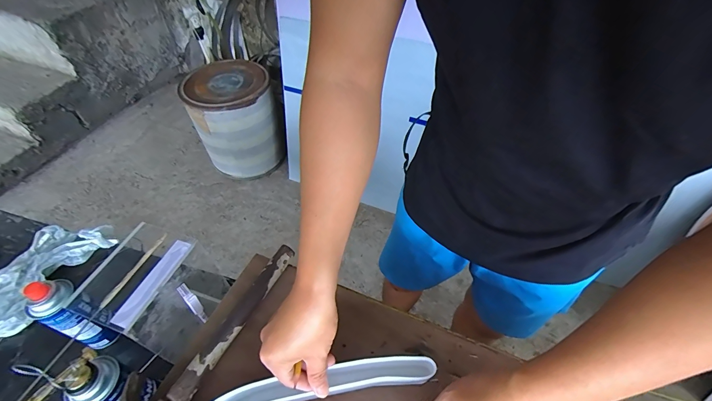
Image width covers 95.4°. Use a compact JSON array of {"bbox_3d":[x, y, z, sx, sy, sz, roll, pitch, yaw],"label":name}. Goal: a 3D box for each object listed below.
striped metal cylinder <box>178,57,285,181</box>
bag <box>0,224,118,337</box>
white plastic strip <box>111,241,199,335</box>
[{"bbox_3d":[-0.604,-0.400,1.652,0.387,0.451,0.402,-20,51,-18],"label":"striped metal cylinder"},{"bbox_3d":[-0.691,0.155,0.706,0.127,0.051,0.282,18,50,16],"label":"bag"},{"bbox_3d":[-0.301,0.118,0.486,0.034,0.008,0.145,15,50,13],"label":"white plastic strip"}]

